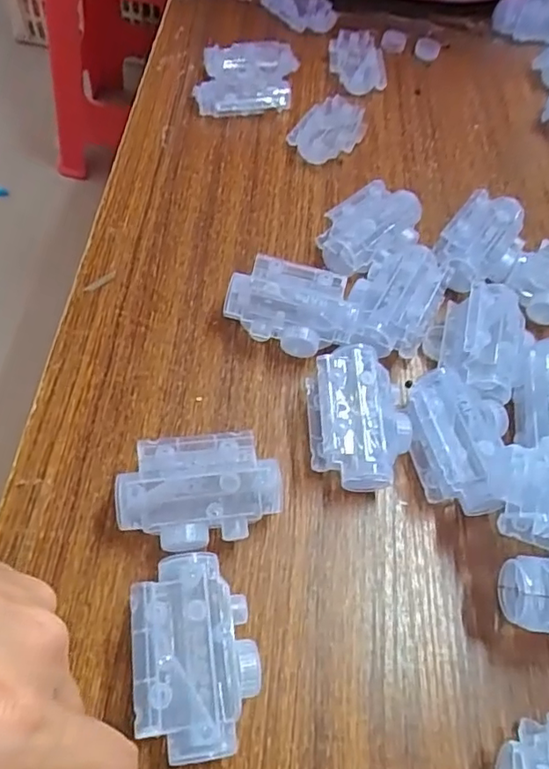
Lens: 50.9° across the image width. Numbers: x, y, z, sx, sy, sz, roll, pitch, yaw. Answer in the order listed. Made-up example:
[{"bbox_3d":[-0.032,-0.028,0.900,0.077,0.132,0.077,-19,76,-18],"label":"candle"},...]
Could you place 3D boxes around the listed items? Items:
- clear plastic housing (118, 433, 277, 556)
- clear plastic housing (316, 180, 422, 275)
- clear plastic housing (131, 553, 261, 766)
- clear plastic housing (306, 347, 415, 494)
[{"bbox_3d":[-0.032,0.048,0.250,0.068,0.027,0.044,-4,59,-9],"label":"clear plastic housing"},{"bbox_3d":[0.059,-0.091,0.344,0.066,0.029,0.042,-33,68,-23],"label":"clear plastic housing"},{"bbox_3d":[-0.029,0.102,0.219,0.043,0.032,0.067,-5,59,-9],"label":"clear plastic housing"},{"bbox_3d":[0.041,0.017,0.278,0.046,0.031,0.062,1,59,-6],"label":"clear plastic housing"}]

